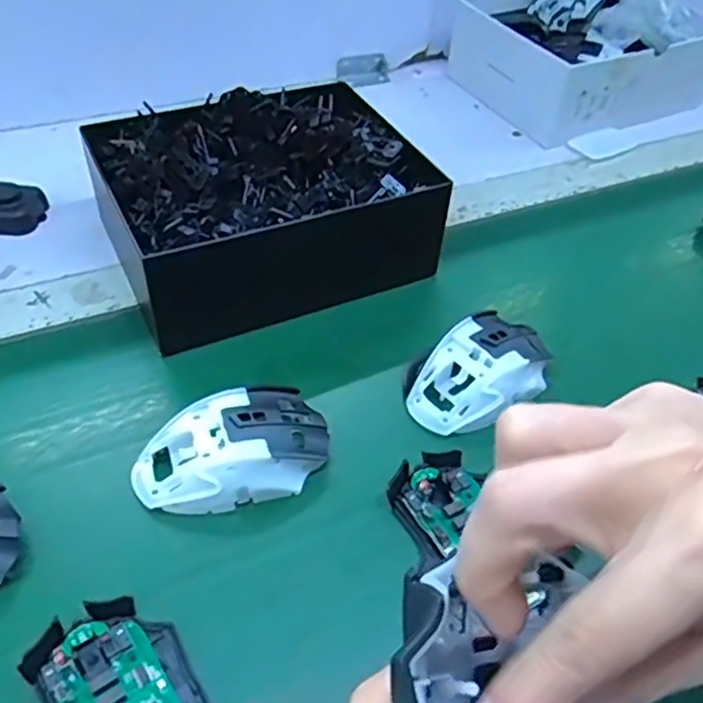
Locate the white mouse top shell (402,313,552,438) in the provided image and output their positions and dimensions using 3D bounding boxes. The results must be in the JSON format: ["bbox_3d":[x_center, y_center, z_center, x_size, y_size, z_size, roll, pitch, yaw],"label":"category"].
[{"bbox_3d":[0.090,0.011,0.467,0.111,0.031,0.065,-33,58,-32],"label":"white mouse top shell"}]

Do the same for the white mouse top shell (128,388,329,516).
[{"bbox_3d":[-0.071,0.057,0.413,0.114,0.037,0.063,-9,48,-15],"label":"white mouse top shell"}]

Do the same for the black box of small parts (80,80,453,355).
[{"bbox_3d":[-0.069,-0.120,0.543,0.224,0.101,0.178,-17,51,-22],"label":"black box of small parts"}]

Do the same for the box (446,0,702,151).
[{"bbox_3d":[0.271,-0.346,0.791,0.257,0.094,0.219,-19,51,-24],"label":"box"}]

